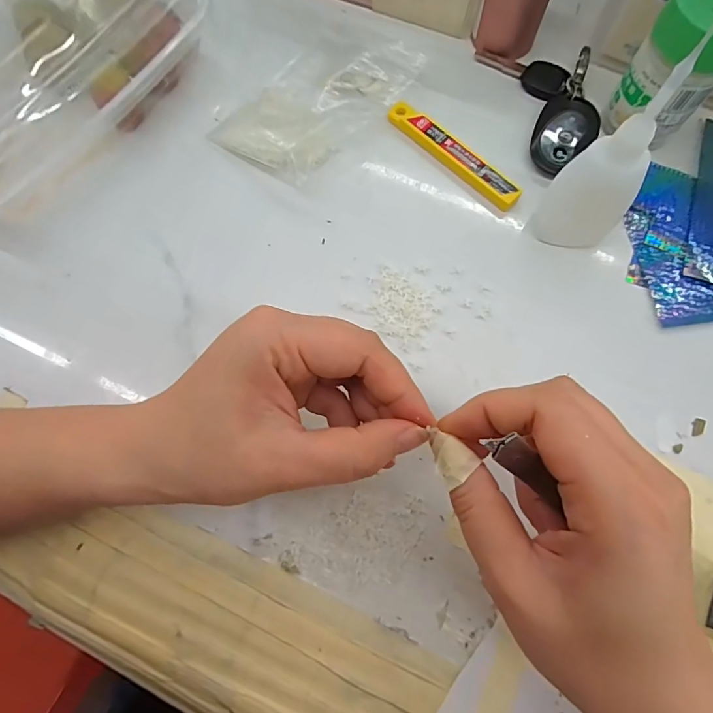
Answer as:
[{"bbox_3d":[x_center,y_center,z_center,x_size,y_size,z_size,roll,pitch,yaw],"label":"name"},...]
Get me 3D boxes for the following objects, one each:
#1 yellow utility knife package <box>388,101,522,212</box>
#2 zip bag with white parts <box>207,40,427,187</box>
[{"bbox_3d":[0.060,-0.130,0.295,0.020,0.008,0.104,-43,78,-12],"label":"yellow utility knife package"},{"bbox_3d":[-0.025,-0.170,0.301,0.082,0.020,0.122,40,77,11],"label":"zip bag with white parts"}]

